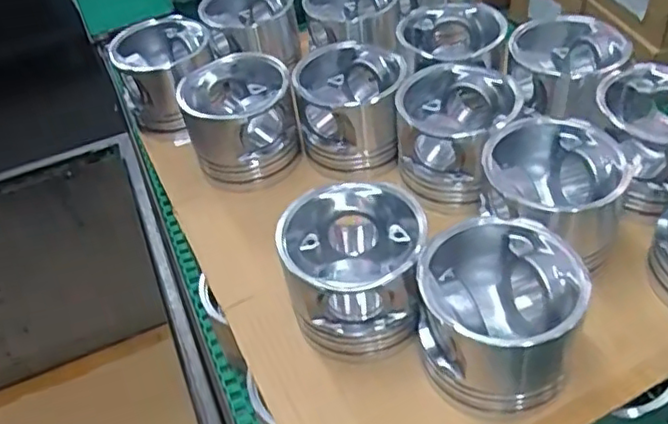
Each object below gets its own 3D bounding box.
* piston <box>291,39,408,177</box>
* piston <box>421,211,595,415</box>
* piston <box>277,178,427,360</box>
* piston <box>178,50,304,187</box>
[{"bbox_3d":[0.019,-0.109,0.663,0.110,0.085,0.116,-6,45,1],"label":"piston"},{"bbox_3d":[0.117,0.075,0.454,0.109,0.092,0.109,1,45,8],"label":"piston"},{"bbox_3d":[0.016,0.047,0.496,0.107,0.092,0.108,-9,45,-2],"label":"piston"},{"bbox_3d":[-0.095,-0.092,0.654,0.108,0.092,0.102,-20,46,-13],"label":"piston"}]

